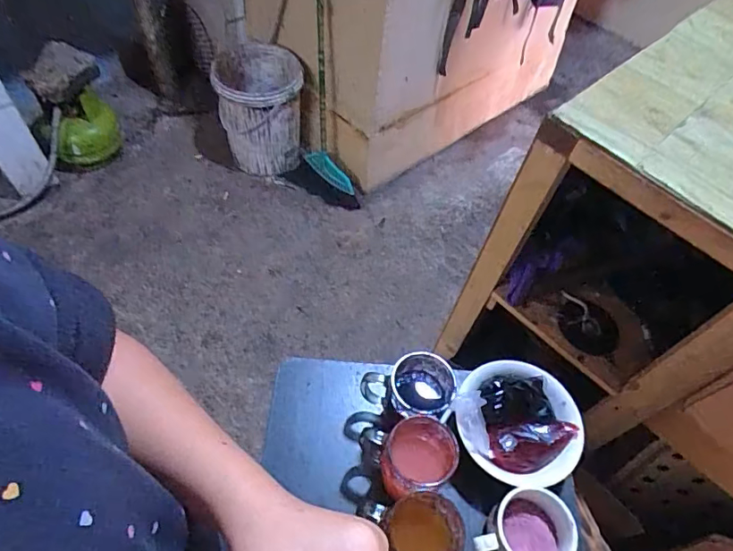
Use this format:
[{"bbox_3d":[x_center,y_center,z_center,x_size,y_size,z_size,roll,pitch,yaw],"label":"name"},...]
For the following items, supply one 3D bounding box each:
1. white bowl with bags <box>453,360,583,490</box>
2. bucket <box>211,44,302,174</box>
[{"bbox_3d":[0.188,0.180,0.625,0.151,0.064,0.154,25,57,13],"label":"white bowl with bags"},{"bbox_3d":[-0.344,-0.532,1.648,0.266,0.351,0.312,-7,56,-9],"label":"bucket"}]

